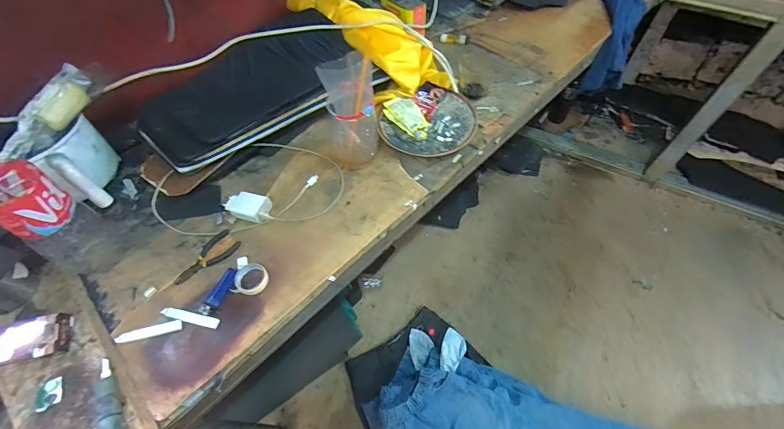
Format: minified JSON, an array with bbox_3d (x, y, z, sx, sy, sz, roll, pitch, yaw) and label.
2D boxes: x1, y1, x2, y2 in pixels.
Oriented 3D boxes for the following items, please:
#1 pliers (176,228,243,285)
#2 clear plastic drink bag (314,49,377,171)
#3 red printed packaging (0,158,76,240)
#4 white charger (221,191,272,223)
[{"bbox_3d":[-0.322,0.071,0.635,0.114,0.005,0.054,-36,64,-20],"label":"pliers"},{"bbox_3d":[-0.078,-0.180,0.682,0.097,0.199,0.082,-3,58,0],"label":"clear plastic drink bag"},{"bbox_3d":[-0.507,-0.021,0.511,0.086,0.078,0.077,30,63,19],"label":"red printed packaging"},{"bbox_3d":[-0.262,-0.014,0.677,0.082,0.025,0.054,16,59,11],"label":"white charger"}]

